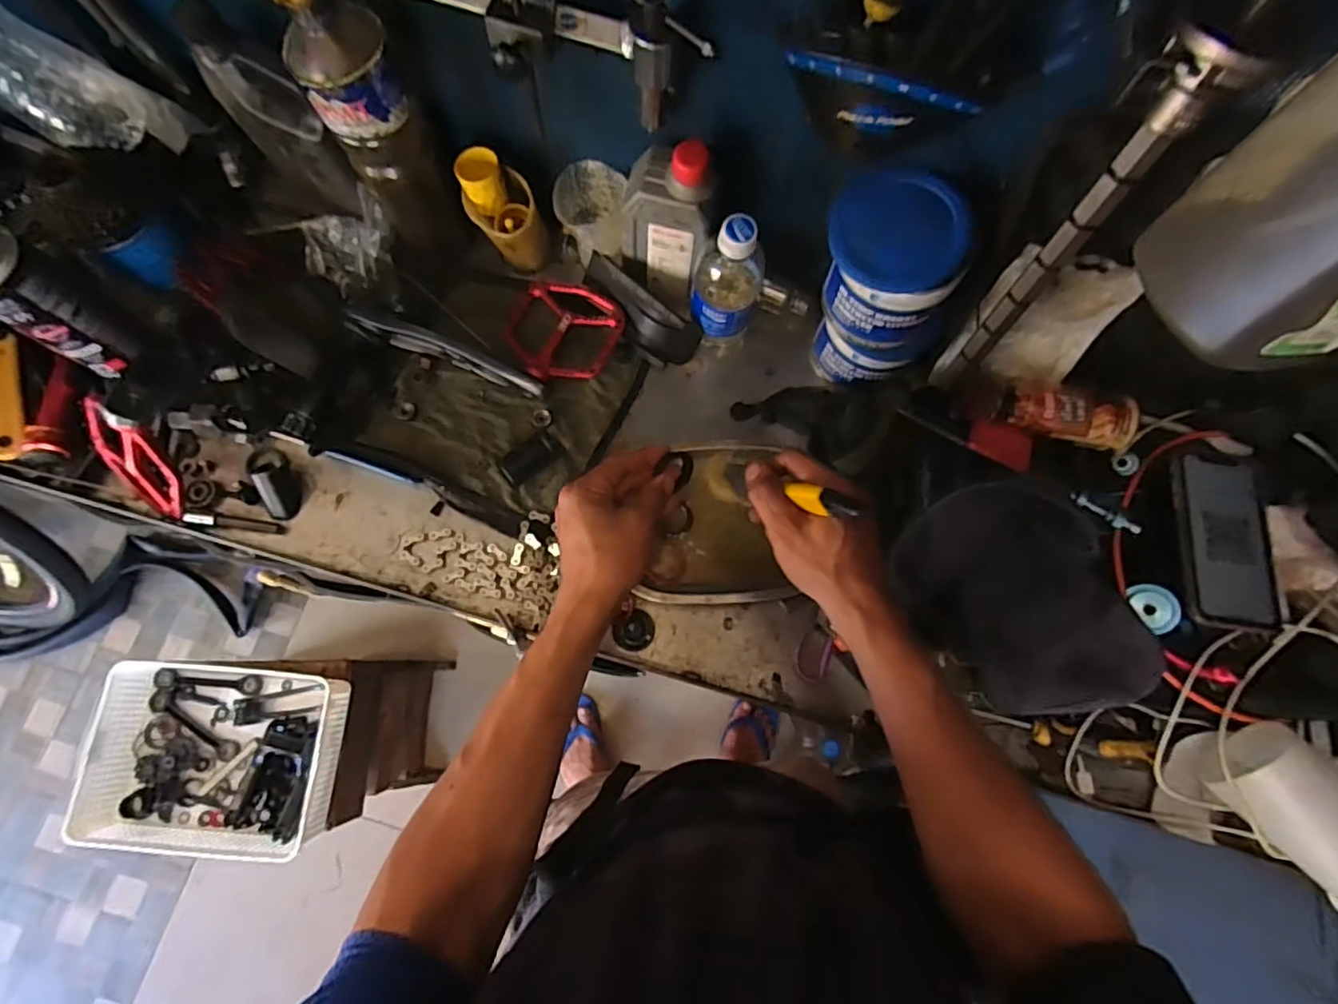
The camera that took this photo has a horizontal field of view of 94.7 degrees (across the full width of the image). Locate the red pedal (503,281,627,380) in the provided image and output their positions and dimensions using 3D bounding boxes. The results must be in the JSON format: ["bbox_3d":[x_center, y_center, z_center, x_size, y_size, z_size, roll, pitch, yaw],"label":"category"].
[{"bbox_3d":[-0.111,-0.170,0.629,0.115,0.029,0.106,20,76,3],"label":"red pedal"}]

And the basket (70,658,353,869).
[{"bbox_3d":[-0.674,0.387,0.922,0.331,0.087,0.260,5,76,-1],"label":"basket"}]

